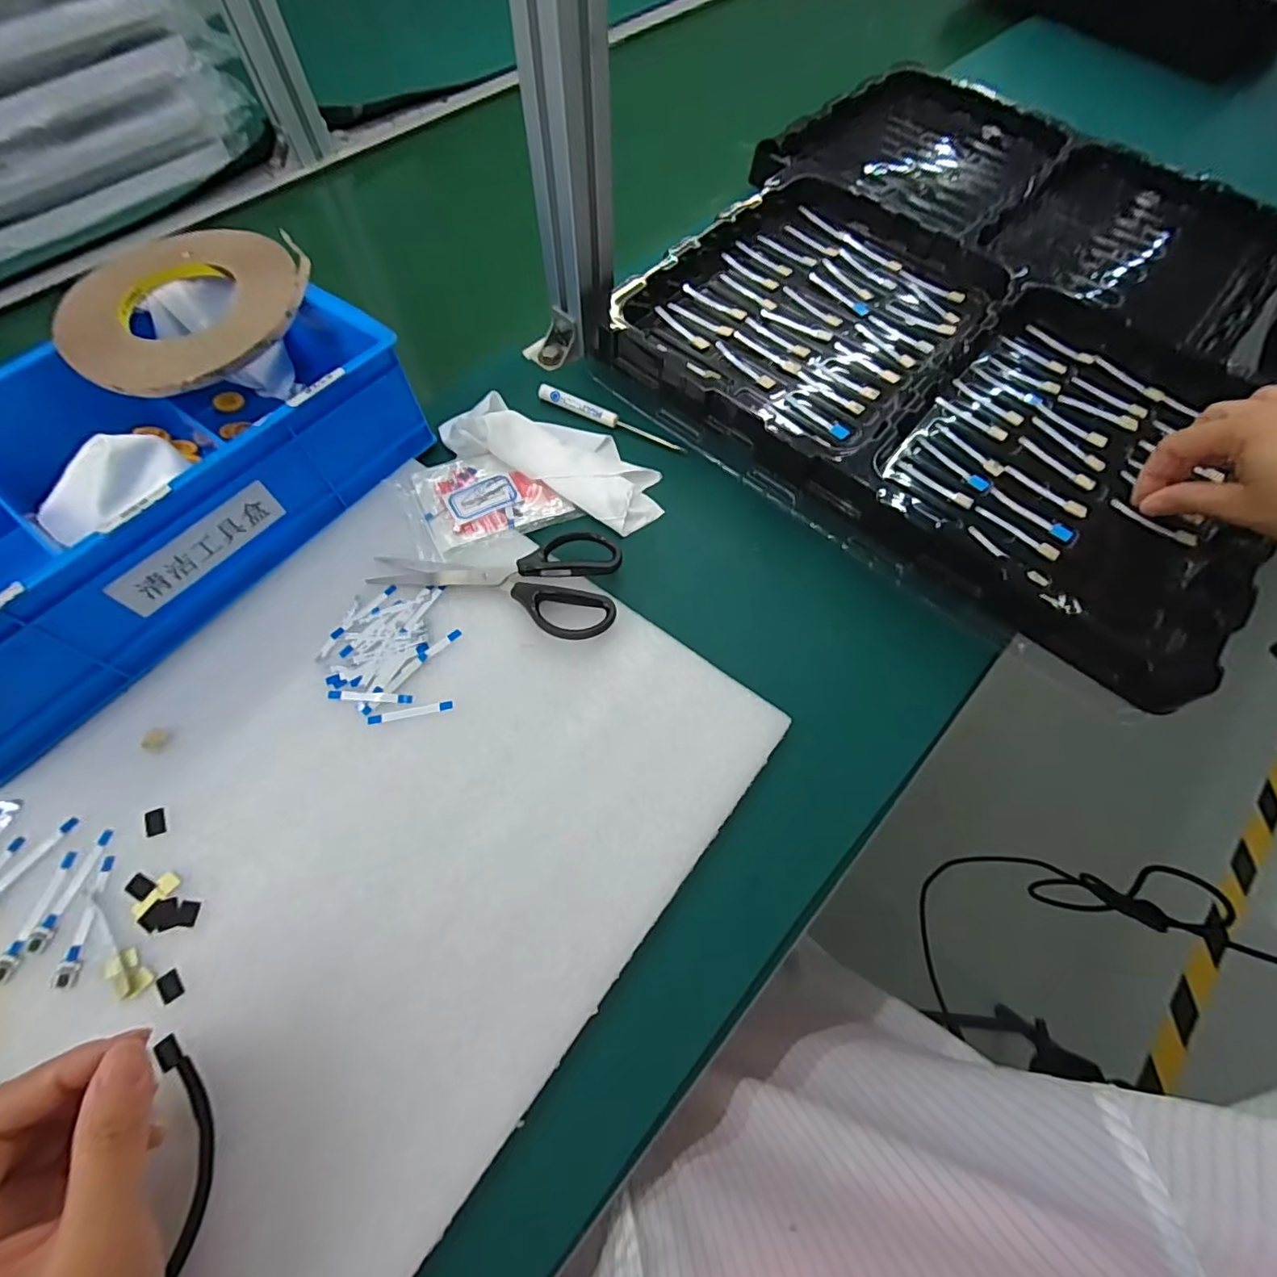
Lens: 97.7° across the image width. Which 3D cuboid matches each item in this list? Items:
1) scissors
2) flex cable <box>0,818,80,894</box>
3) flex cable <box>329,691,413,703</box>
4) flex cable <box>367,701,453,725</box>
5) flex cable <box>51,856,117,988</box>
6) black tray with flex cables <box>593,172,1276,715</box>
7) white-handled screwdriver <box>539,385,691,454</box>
[{"bbox_3d":[-0.094,-0.040,0.368,0.160,0.014,0.071,5,64,1],"label":"scissors"},{"bbox_3d":[-0.325,0.121,0.294,0.010,0.005,0.060,33,68,14],"label":"flex cable"},{"bbox_3d":[-0.163,0.035,0.337,0.048,0.004,0.006,2,64,0],"label":"flex cable"},{"bbox_3d":[-0.137,0.044,0.336,0.049,0.004,0.006,-10,65,-6],"label":"flex cable"},{"bbox_3d":[-0.281,0.143,0.285,0.010,0.004,0.059,3,64,0],"label":"flex cable"},{"bbox_3d":[0.234,-0.201,0.439,0.464,0.045,0.317,38,69,15],"label":"black tray with flex cables"},{"bbox_3d":[-0.021,-0.174,0.441,0.125,0.011,0.013,23,66,9],"label":"white-handled screwdriver"}]

